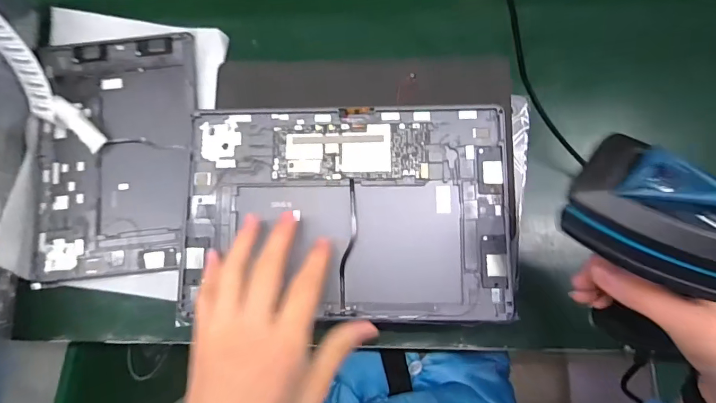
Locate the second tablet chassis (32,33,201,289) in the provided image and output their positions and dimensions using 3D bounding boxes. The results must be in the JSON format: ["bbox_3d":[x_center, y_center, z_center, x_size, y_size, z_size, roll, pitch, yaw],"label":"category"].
[{"bbox_3d":[-0.250,-0.052,0.443,0.167,0.011,0.253,-7,79,0],"label":"second tablet chassis"}]

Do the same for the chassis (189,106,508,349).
[{"bbox_3d":[-0.010,0.007,0.332,0.252,0.012,0.167,-1,79,1],"label":"chassis"}]

